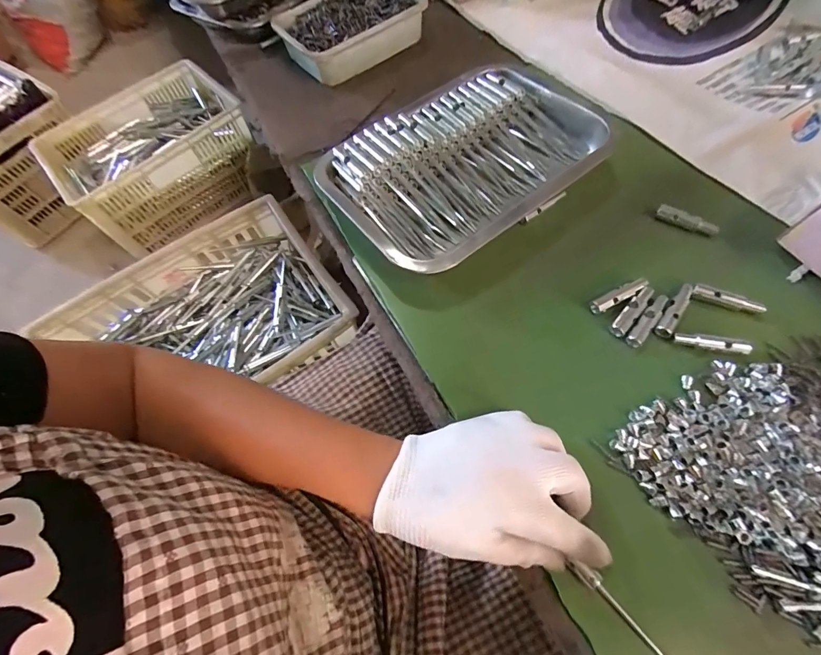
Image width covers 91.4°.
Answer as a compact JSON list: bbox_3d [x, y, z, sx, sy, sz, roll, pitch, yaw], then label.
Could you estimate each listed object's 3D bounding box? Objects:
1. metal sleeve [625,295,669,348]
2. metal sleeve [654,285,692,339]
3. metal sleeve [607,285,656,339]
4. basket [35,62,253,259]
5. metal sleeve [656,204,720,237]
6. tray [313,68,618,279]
[{"bbox_3d":[0.188,-0.006,0.318,0.013,0.008,0.052,37,73,21],"label":"metal sleeve"},{"bbox_3d":[0.211,-0.014,0.320,0.013,0.010,0.052,34,72,19],"label":"metal sleeve"},{"bbox_3d":[0.178,-0.014,0.323,0.012,0.009,0.051,37,73,21],"label":"metal sleeve"},{"bbox_3d":[-0.686,-0.464,1.105,0.464,0.209,0.325,-41,67,-13],"label":"basket"},{"bbox_3d":[0.246,-0.094,0.357,0.051,0.011,0.011,28,70,18],"label":"metal sleeve"},{"bbox_3d":[0.057,-0.167,0.391,0.268,0.033,0.182,-37,66,-12],"label":"tray"}]

